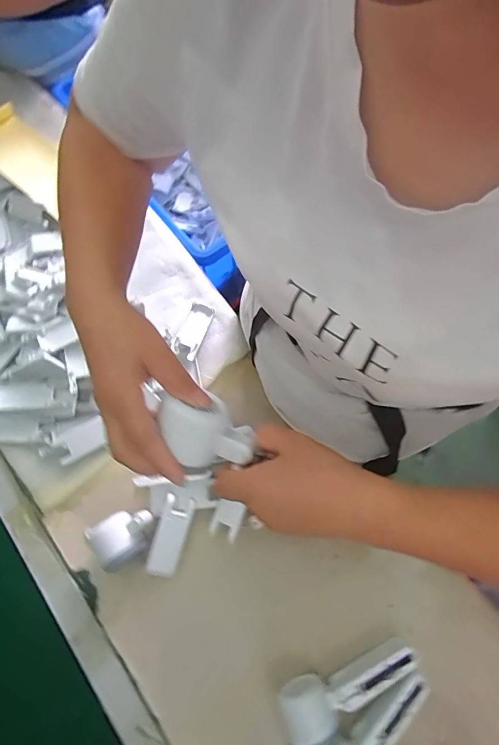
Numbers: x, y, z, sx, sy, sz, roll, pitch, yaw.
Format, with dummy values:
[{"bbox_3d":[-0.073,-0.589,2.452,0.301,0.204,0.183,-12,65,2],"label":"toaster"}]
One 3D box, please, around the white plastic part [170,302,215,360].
[{"bbox_3d":[-0.089,-0.068,0.608,0.042,0.010,0.103,15,58,6],"label":"white plastic part"}]

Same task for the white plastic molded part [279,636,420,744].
[{"bbox_3d":[0.116,0.360,0.440,0.163,0.045,0.055,-25,73,-5],"label":"white plastic molded part"}]

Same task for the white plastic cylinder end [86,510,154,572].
[{"bbox_3d":[-0.158,0.207,0.496,0.076,0.045,0.059,-34,74,-8],"label":"white plastic cylinder end"}]

